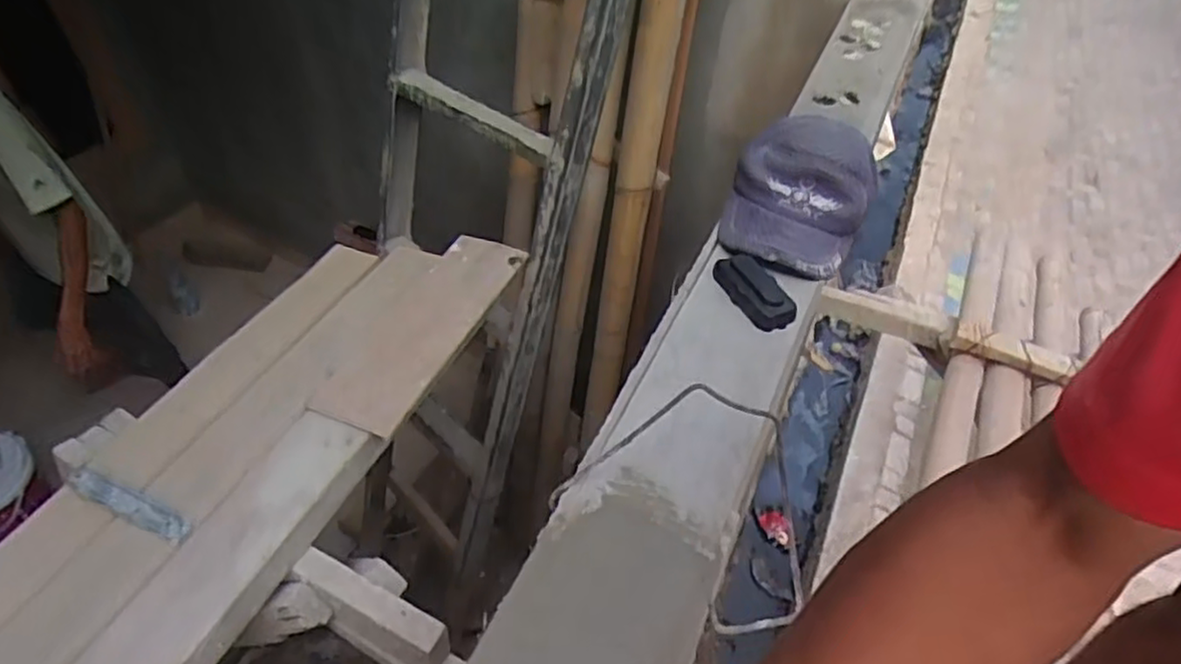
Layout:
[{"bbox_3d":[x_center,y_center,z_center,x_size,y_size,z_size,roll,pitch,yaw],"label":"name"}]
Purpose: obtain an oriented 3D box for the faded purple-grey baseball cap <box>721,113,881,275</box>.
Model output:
[{"bbox_3d":[0.258,-0.176,0.862,0.161,0.101,0.217,24,50,21],"label":"faded purple-grey baseball cap"}]

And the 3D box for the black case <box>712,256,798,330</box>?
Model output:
[{"bbox_3d":[0.185,-0.047,0.787,0.047,0.030,0.108,-22,50,-21],"label":"black case"}]

